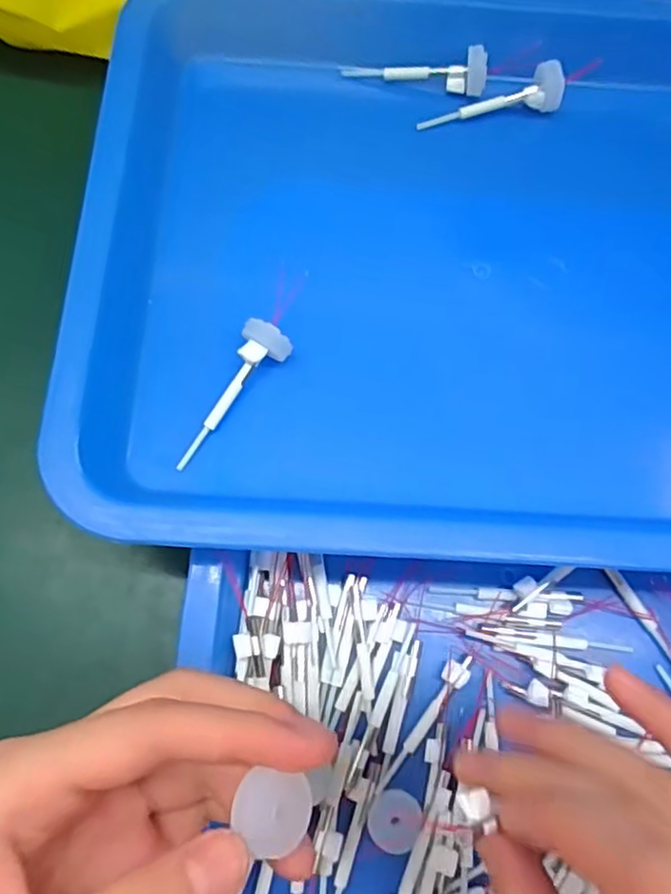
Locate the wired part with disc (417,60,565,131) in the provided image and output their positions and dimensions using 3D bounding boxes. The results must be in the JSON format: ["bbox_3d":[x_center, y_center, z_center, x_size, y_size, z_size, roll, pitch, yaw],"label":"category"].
[{"bbox_3d":[0.072,-0.164,0.313,0.066,0.019,0.018,-5,74,-3],"label":"wired part with disc"}]

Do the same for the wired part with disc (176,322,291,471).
[{"bbox_3d":[-0.041,-0.019,0.267,0.018,0.012,0.067,31,91,8],"label":"wired part with disc"}]

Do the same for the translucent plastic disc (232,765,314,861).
[{"bbox_3d":[-0.014,0.089,0.161,0.020,0.004,0.017,19,65,-34],"label":"translucent plastic disc"}]

